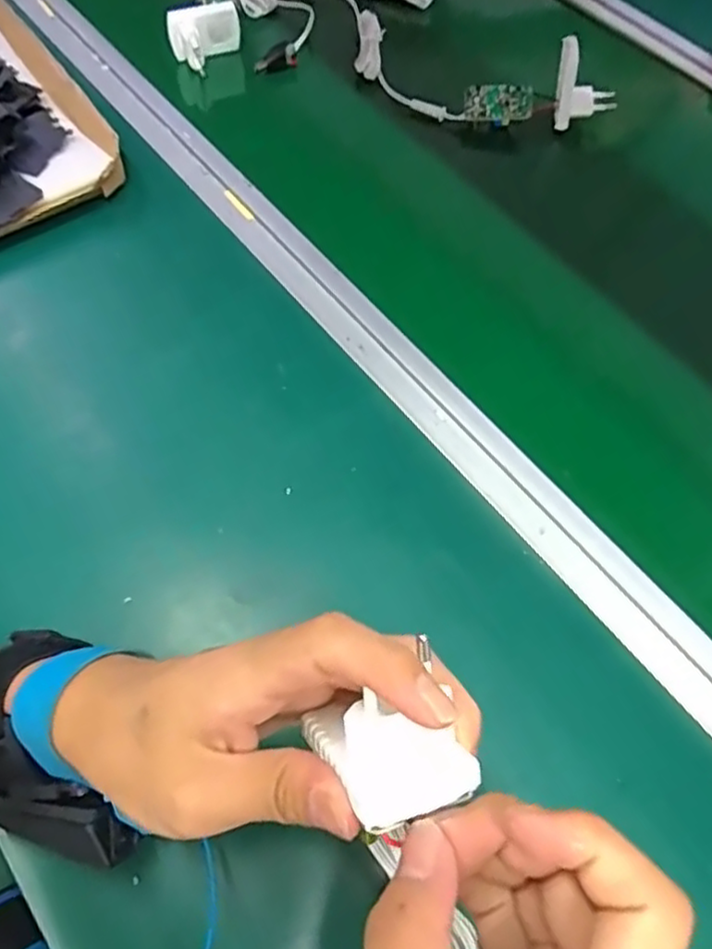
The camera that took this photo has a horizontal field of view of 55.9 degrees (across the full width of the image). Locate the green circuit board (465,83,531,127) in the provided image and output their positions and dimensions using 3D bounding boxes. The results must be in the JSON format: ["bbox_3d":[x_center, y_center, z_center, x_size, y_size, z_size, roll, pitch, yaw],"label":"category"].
[{"bbox_3d":[0.119,-0.309,0.562,0.054,0.010,0.033,3,90,5],"label":"green circuit board"}]

